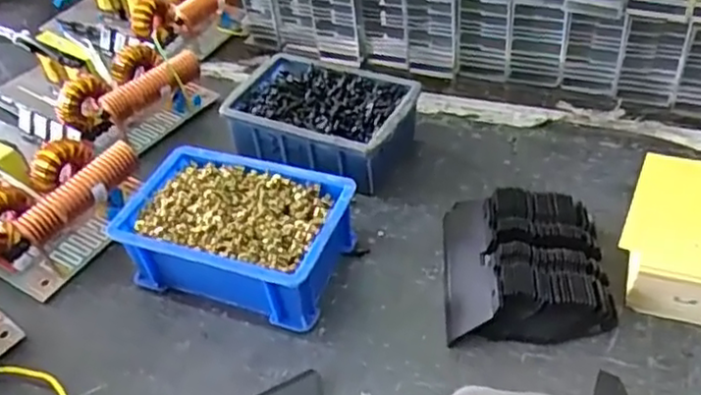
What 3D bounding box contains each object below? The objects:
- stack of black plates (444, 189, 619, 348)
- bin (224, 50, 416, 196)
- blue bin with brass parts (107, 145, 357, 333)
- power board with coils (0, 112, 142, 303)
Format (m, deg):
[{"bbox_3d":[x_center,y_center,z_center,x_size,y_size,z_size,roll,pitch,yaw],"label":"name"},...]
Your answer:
[{"bbox_3d":[0.116,0.040,0.448,0.104,0.034,0.119,-1,43,7],"label":"stack of black plates"},{"bbox_3d":[-0.025,-0.062,0.558,0.151,0.053,0.103,20,49,27],"label":"bin"},{"bbox_3d":[-0.078,0.026,0.468,0.150,0.056,0.105,12,46,21],"label":"blue bin with brass parts"},{"bbox_3d":[-0.269,-0.012,0.527,0.196,0.053,0.132,22,50,29],"label":"power board with coils"}]

